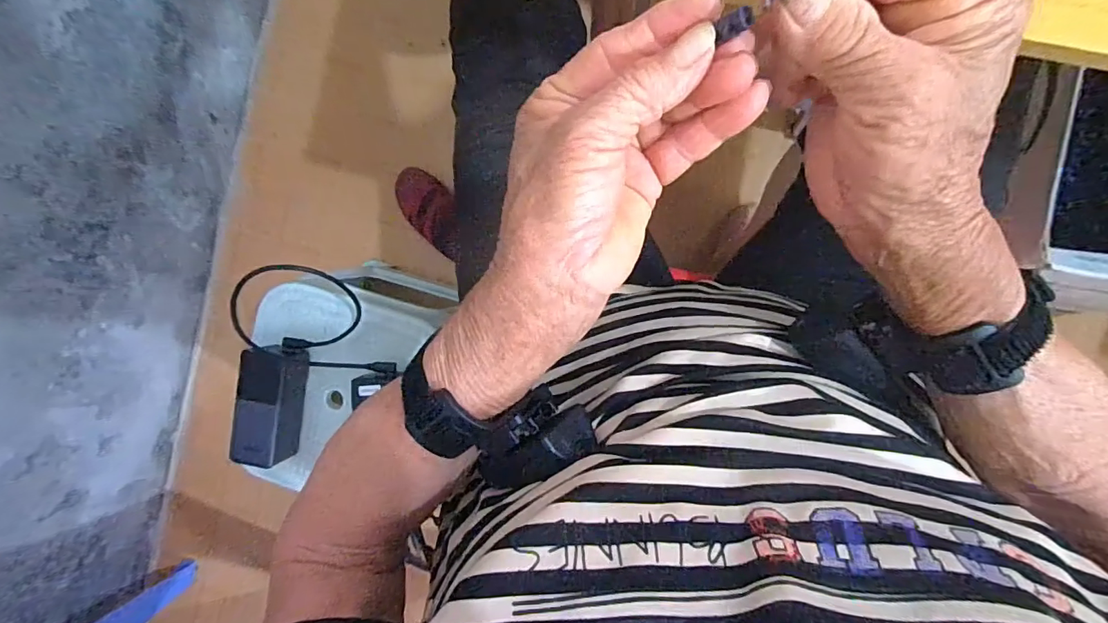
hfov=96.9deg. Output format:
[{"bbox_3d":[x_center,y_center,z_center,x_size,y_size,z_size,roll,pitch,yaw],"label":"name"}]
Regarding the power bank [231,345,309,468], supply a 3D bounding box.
[{"bbox_3d":[-0.324,0.104,0.560,0.053,0.057,0.134,7,93,8],"label":"power bank"}]

